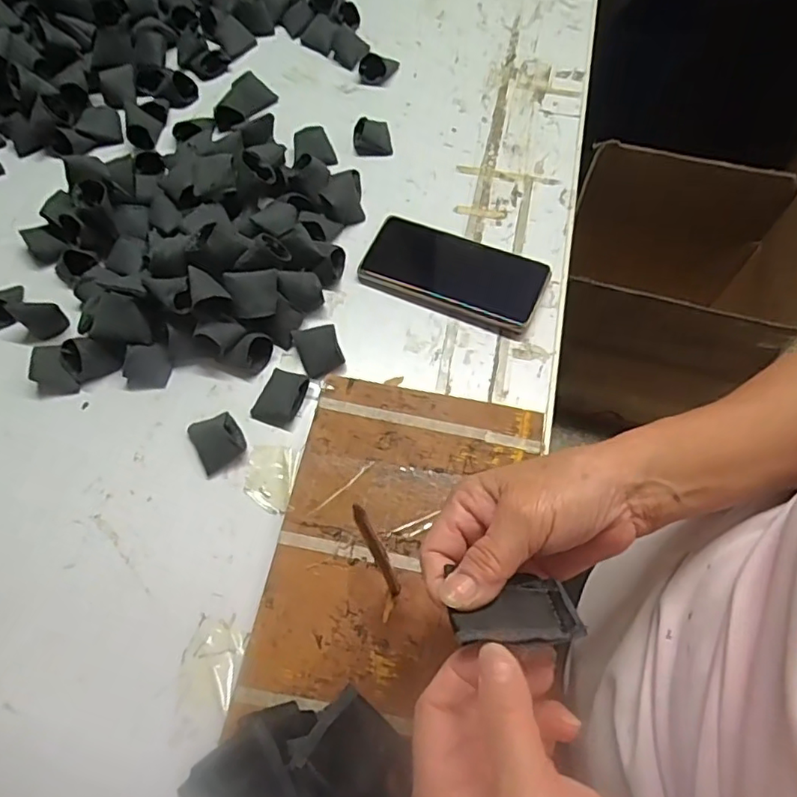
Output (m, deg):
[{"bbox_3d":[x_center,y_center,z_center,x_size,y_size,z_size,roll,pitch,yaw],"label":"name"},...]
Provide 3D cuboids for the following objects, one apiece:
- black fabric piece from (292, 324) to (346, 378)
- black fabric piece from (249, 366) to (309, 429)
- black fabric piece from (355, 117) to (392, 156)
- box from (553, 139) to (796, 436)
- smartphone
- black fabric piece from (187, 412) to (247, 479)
[{"bbox_3d":[-0.066,-0.042,0.476,0.035,0.005,0.047,-17,69,-8],"label":"black fabric piece"},{"bbox_3d":[-0.096,-0.001,0.459,0.034,0.011,0.045,20,66,10],"label":"black fabric piece"},{"bbox_3d":[-0.028,-0.272,0.587,0.037,0.015,0.037,-7,64,-2],"label":"black fabric piece"},{"bbox_3d":[0.494,-0.184,1.125,0.352,0.431,0.345,14,65,8],"label":"box"},{"bbox_3d":[0.050,-0.115,0.515,0.159,0.015,0.082,22,67,11],"label":"smartphone"},{"bbox_3d":[-0.142,0.033,0.447,0.037,0.013,0.040,-29,67,-13],"label":"black fabric piece"}]

